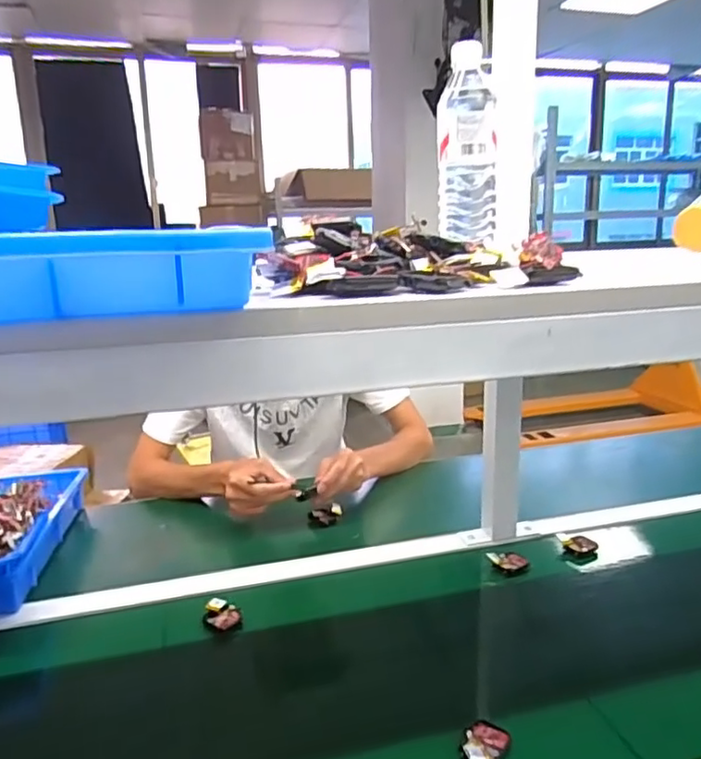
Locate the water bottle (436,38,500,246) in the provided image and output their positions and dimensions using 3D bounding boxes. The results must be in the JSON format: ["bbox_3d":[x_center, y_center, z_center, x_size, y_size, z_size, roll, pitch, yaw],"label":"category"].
[{"bbox_3d":[0.125,-0.242,0.660,0.065,0.205,0.070,1,15,9],"label":"water bottle"}]

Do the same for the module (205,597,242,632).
[{"bbox_3d":[-0.158,0.289,0.764,0.050,0.019,0.033,11,19,41],"label":"module"}]

